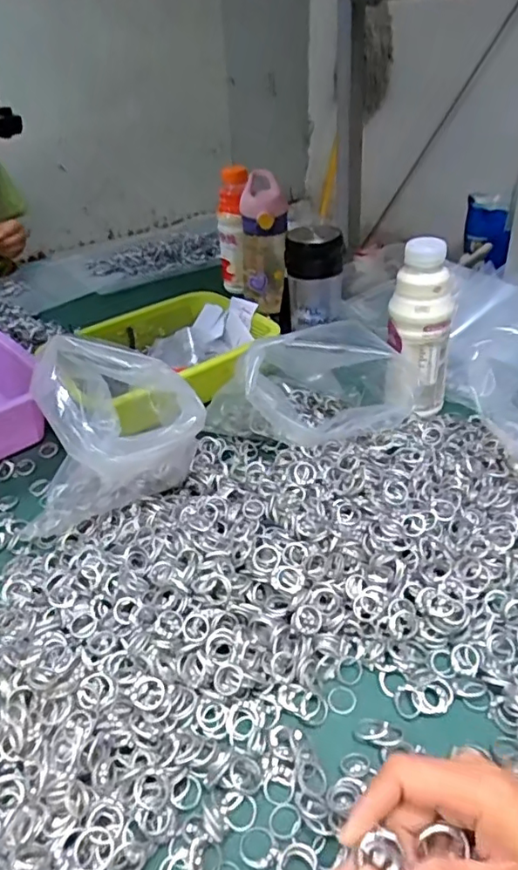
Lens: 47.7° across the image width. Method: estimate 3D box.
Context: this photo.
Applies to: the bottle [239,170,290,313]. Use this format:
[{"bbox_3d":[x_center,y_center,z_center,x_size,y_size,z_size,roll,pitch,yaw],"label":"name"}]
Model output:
[{"bbox_3d":[0.008,-0.296,0.923,0.071,0.186,0.080,-4,37,-2],"label":"bottle"}]

